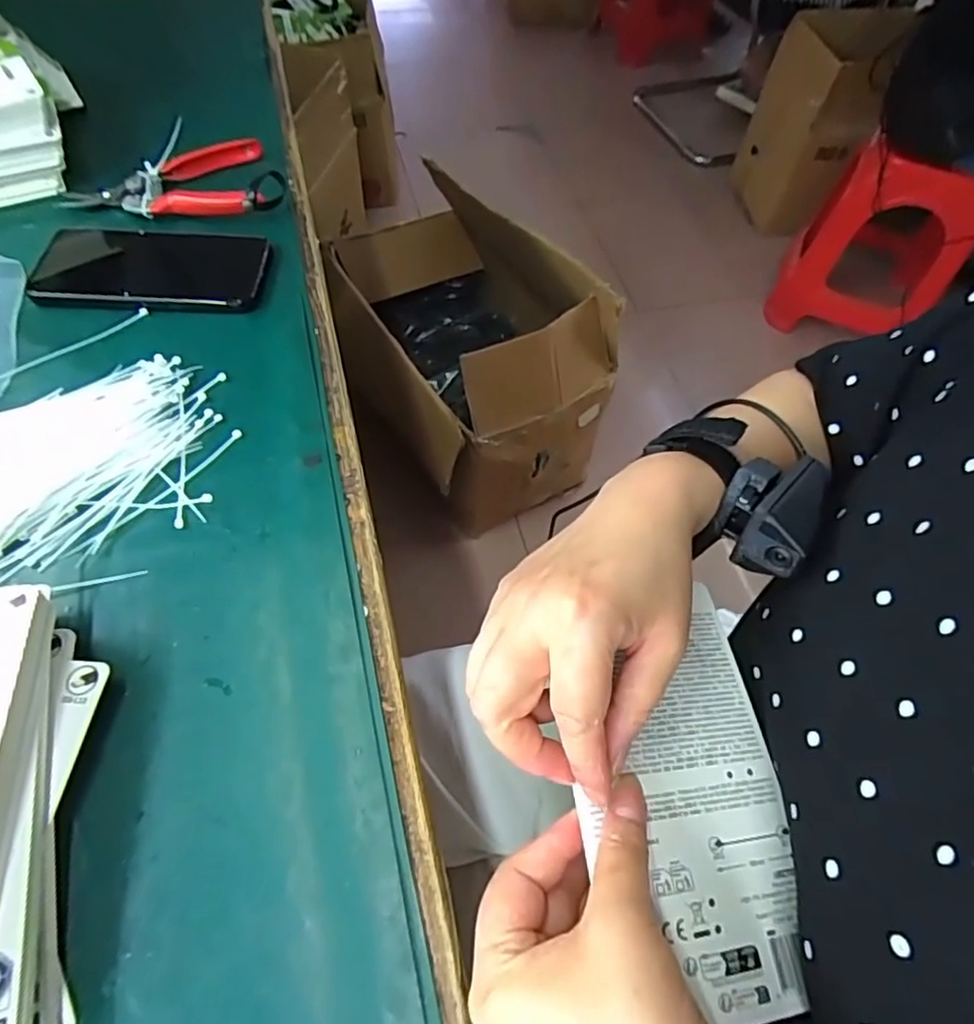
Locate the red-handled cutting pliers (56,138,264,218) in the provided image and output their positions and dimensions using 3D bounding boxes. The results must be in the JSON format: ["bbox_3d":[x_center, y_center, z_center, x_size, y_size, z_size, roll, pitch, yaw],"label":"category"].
[{"bbox_3d":[-0.260,-0.267,0.484,0.150,0.016,0.094,-11,60,-8],"label":"red-handled cutting pliers"}]

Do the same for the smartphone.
[{"bbox_3d":[-0.243,-0.179,0.437,0.155,0.013,0.079,2,60,0],"label":"smartphone"}]

